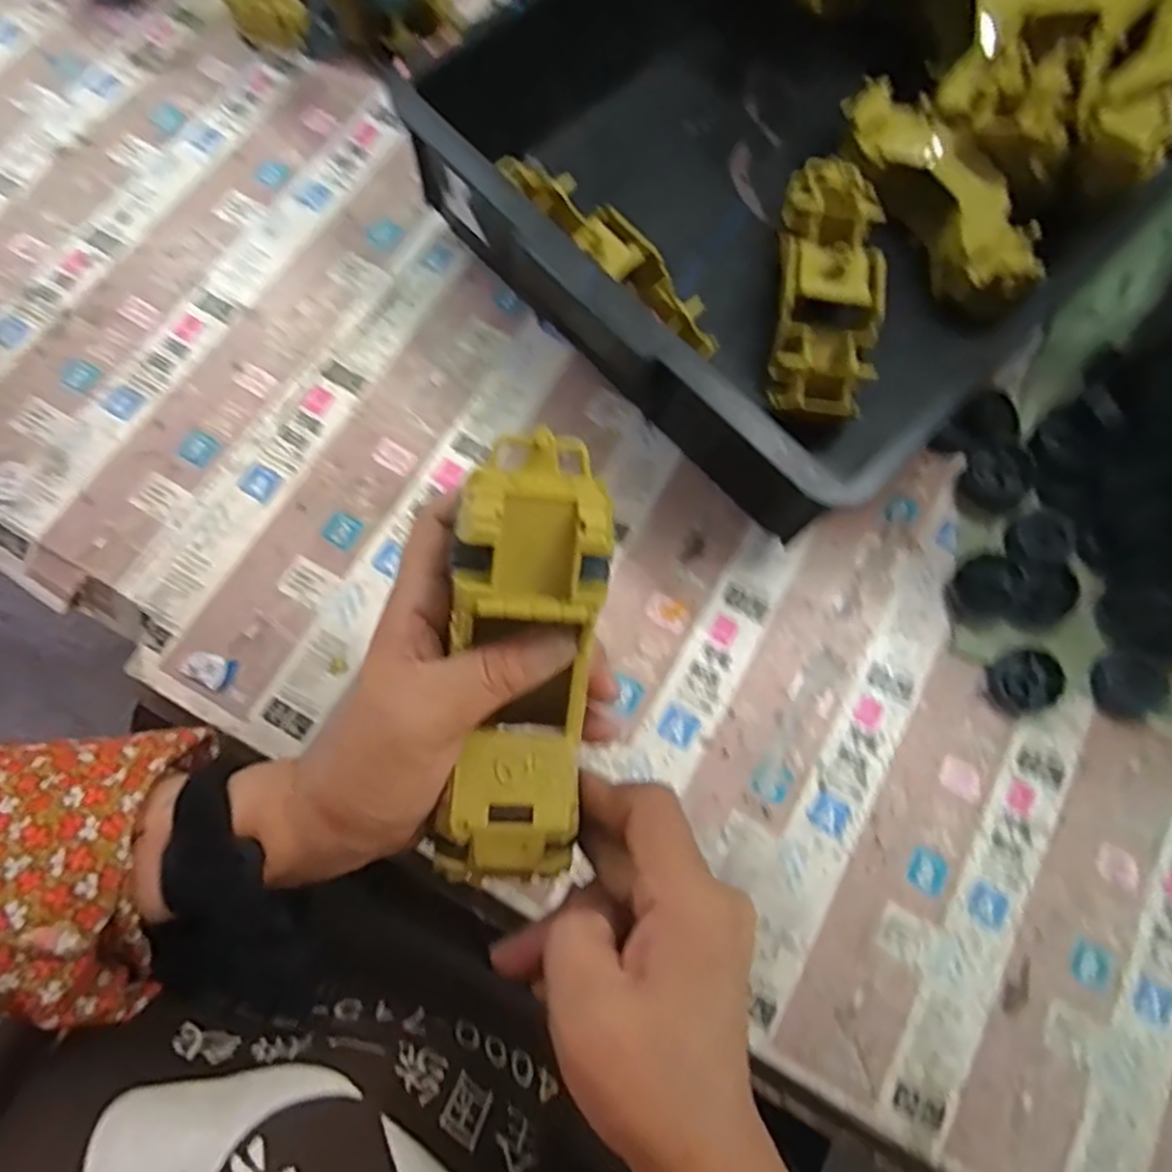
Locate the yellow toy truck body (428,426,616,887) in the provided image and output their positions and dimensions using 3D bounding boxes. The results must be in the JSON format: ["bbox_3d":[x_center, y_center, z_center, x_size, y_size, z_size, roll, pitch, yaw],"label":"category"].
[{"bbox_3d":[-0.021,0.031,0.278,0.052,0.053,0.170,6,104,0],"label":"yellow toy truck body"}]

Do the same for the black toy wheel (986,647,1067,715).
[{"bbox_3d":[0.254,0.054,0.419,0.037,0.009,0.039,0,88,9],"label":"black toy wheel"}]

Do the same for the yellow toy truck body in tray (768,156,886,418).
[{"bbox_3d":[0.150,-0.185,0.460,0.061,0.042,0.182,9,71,1],"label":"yellow toy truck body in tray"}]

